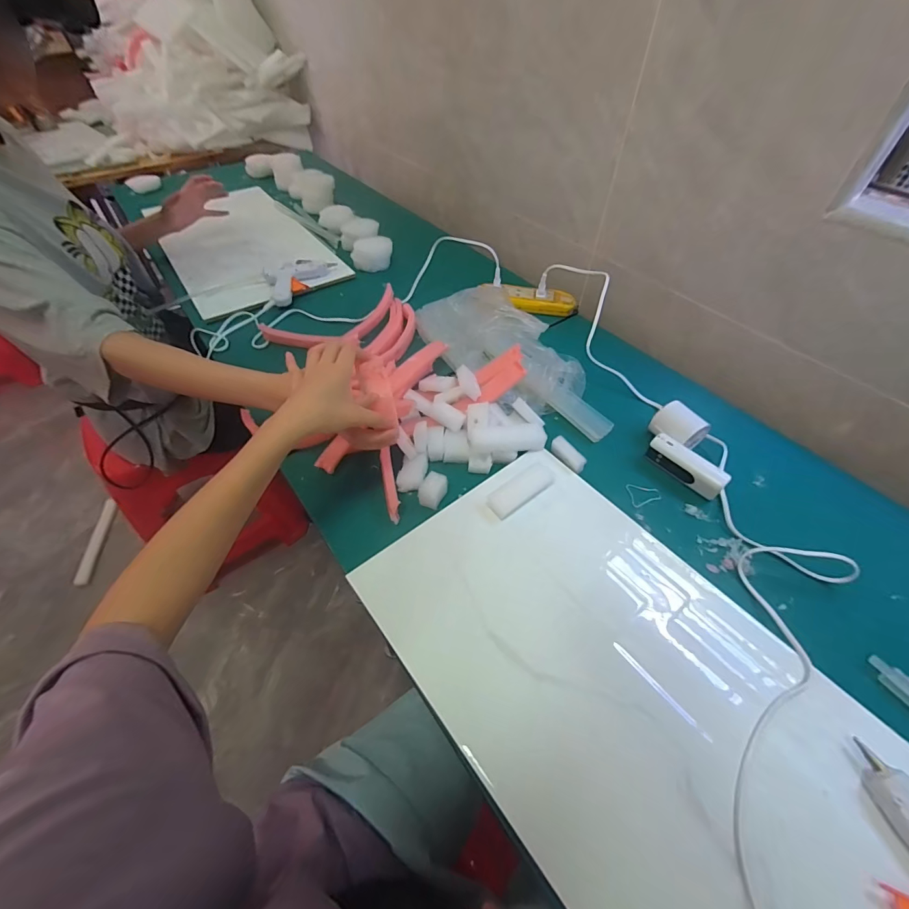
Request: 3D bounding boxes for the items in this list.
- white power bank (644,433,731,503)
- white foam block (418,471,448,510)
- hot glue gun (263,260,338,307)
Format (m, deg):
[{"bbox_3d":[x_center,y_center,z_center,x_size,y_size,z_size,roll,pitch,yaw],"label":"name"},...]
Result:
[{"bbox_3d":[0.292,0.016,0.522,0.024,0.040,0.095,-36,59,-26],"label":"white power bank"},{"bbox_3d":[-0.026,0.044,0.503,0.026,0.028,0.036,28,55,21],"label":"white foam block"},{"bbox_3d":[-0.292,-0.331,0.796,0.131,0.044,0.100,-14,52,-12],"label":"hot glue gun"}]

